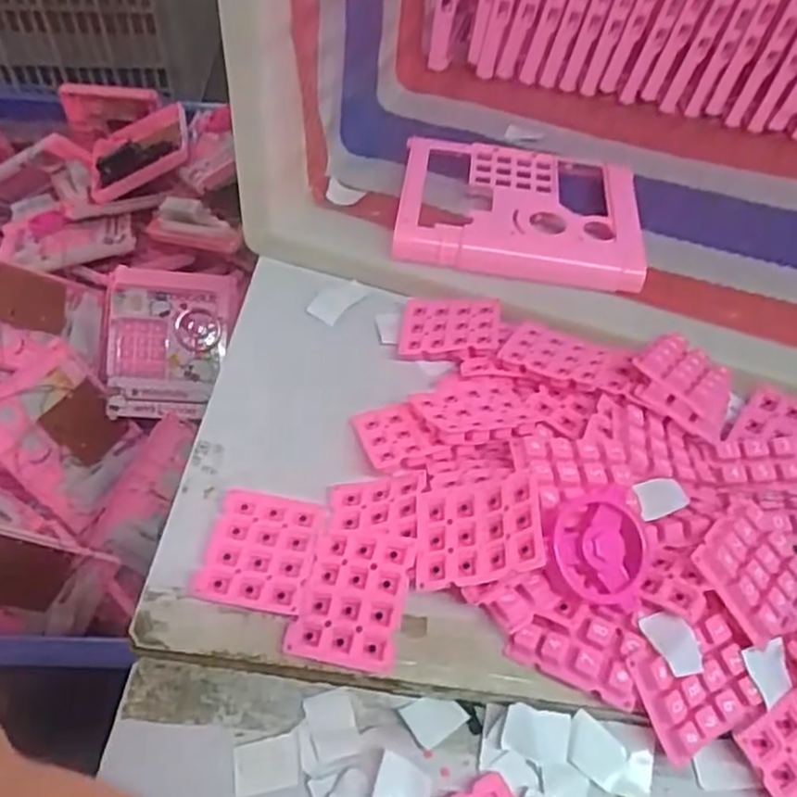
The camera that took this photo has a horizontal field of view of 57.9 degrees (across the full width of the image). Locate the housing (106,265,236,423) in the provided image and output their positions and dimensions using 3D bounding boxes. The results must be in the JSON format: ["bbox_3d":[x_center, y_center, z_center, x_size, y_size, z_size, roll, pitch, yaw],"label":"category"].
[{"bbox_3d":[-0.252,-0.059,0.787,0.128,0.019,0.162,5,86,-4],"label":"housing"}]

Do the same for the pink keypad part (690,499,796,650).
[{"bbox_3d":[0.165,0.080,0.334,0.056,0.011,0.051,-27,74,-35],"label":"pink keypad part"}]

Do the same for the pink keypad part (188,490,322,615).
[{"bbox_3d":[-0.067,0.075,0.350,0.051,0.012,0.057,9,52,3],"label":"pink keypad part"}]

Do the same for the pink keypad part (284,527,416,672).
[{"bbox_3d":[-0.021,0.090,0.325,0.047,0.004,0.058,4,61,20],"label":"pink keypad part"}]

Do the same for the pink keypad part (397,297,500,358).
[{"bbox_3d":[0.031,-0.044,0.445,0.059,0.005,0.047,0,46,12],"label":"pink keypad part"}]

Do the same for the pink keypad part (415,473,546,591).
[{"bbox_3d":[0.036,0.059,0.325,0.057,0.005,0.050,-15,45,22],"label":"pink keypad part"}]

